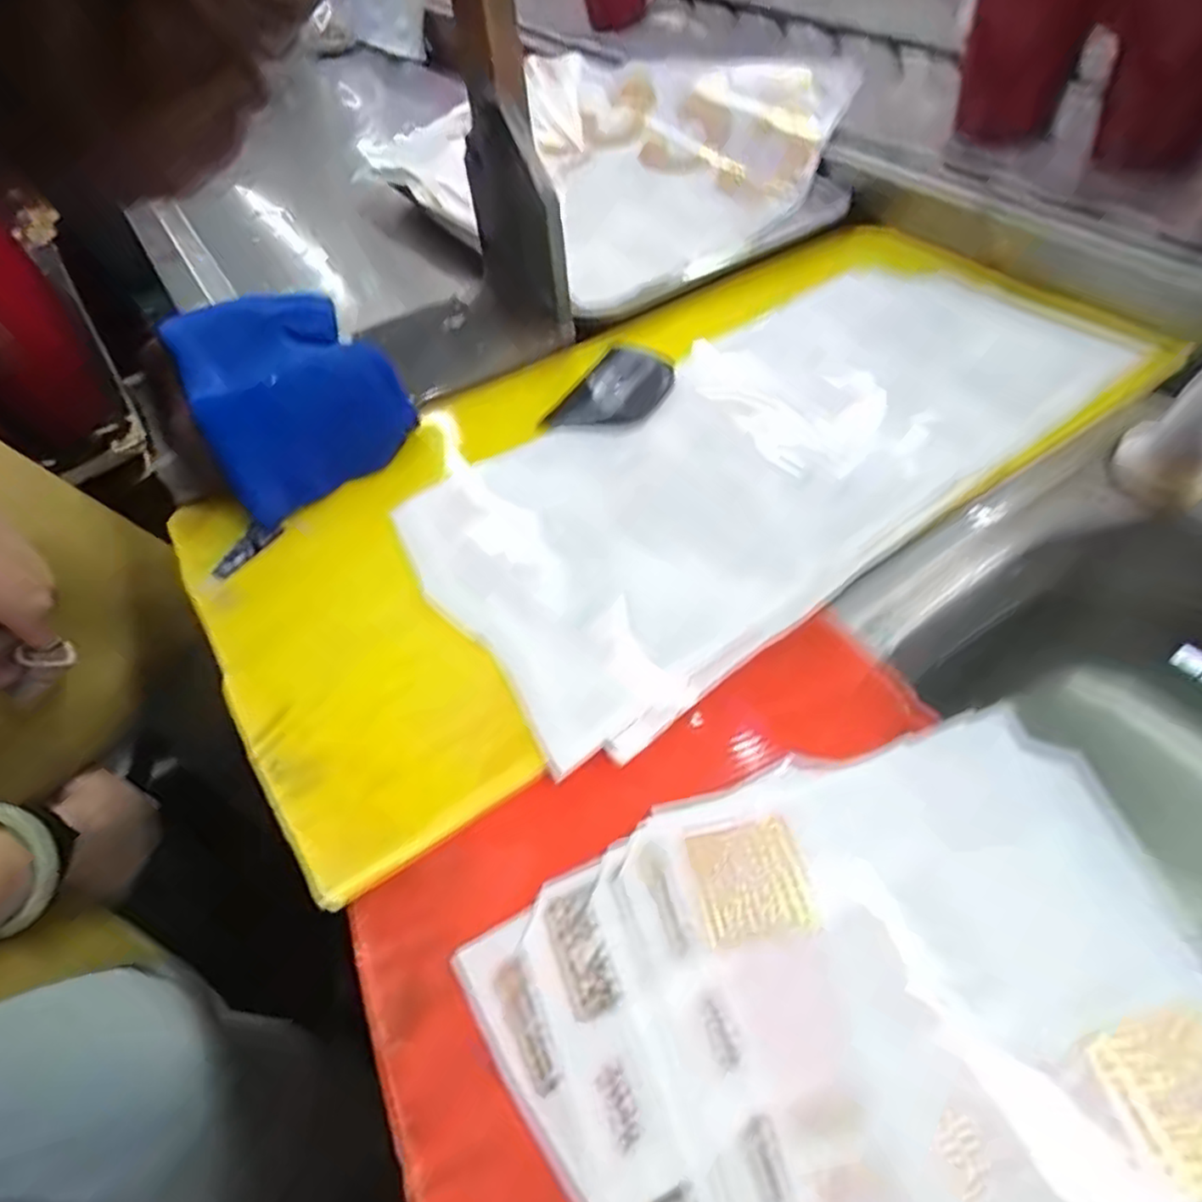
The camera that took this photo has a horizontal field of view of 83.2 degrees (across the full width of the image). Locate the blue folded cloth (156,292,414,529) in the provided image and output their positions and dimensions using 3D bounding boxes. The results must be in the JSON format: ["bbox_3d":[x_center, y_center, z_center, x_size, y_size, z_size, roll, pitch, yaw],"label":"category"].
[{"bbox_3d":[-0.173,-0.115,0.378,0.098,0.053,0.145,-30,53,-20],"label":"blue folded cloth"}]

